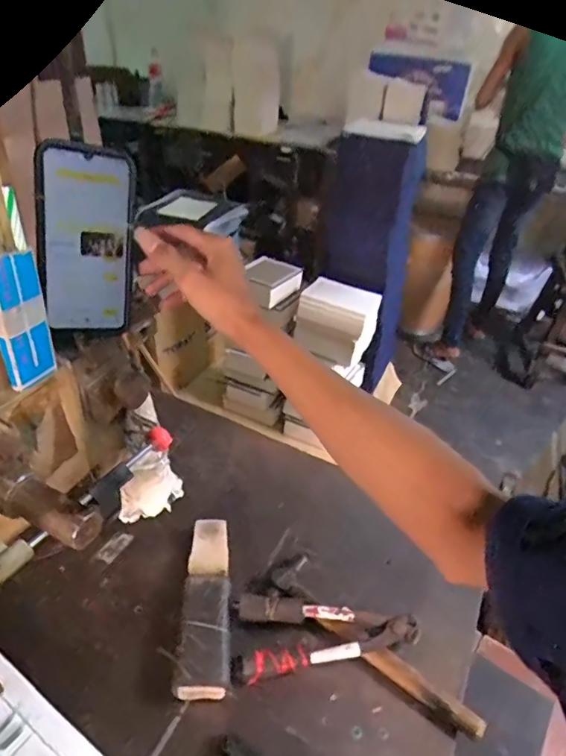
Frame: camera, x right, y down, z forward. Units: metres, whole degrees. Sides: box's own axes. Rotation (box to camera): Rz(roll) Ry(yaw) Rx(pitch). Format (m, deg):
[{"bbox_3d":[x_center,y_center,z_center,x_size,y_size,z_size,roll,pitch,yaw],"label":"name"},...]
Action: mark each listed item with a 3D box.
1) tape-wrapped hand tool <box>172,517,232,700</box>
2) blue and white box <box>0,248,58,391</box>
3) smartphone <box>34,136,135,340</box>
[{"bbox_3d":[-0.090,0.264,0.603,0.055,0.034,0.213,1,37,-5],"label":"tape-wrapped hand tool"},{"bbox_3d":[-0.206,-0.045,0.394,0.012,0.113,0.041,20,39,19],"label":"blue and white box"},{"bbox_3d":[-0.179,-0.121,0.455,0.082,0.165,0.009,-4,25,-29],"label":"smartphone"}]

